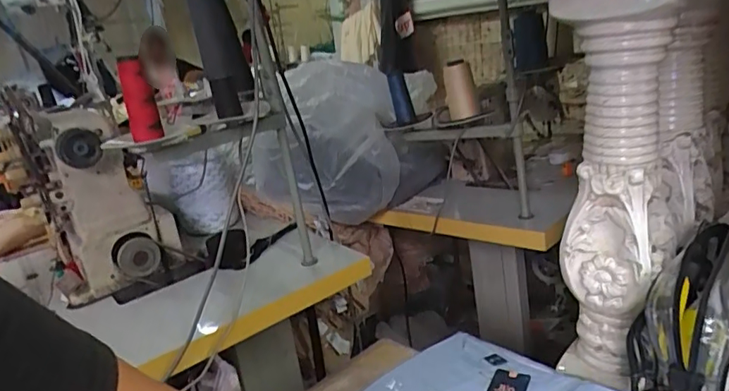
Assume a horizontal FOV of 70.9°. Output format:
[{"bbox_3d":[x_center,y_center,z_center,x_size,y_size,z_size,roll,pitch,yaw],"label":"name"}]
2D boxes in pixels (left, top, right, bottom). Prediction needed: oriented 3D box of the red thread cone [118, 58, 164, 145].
[{"bbox_3d":[-0.288,-0.119,0.655,0.039,0.105,0.032,-14,18,-19],"label":"red thread cone"}]

